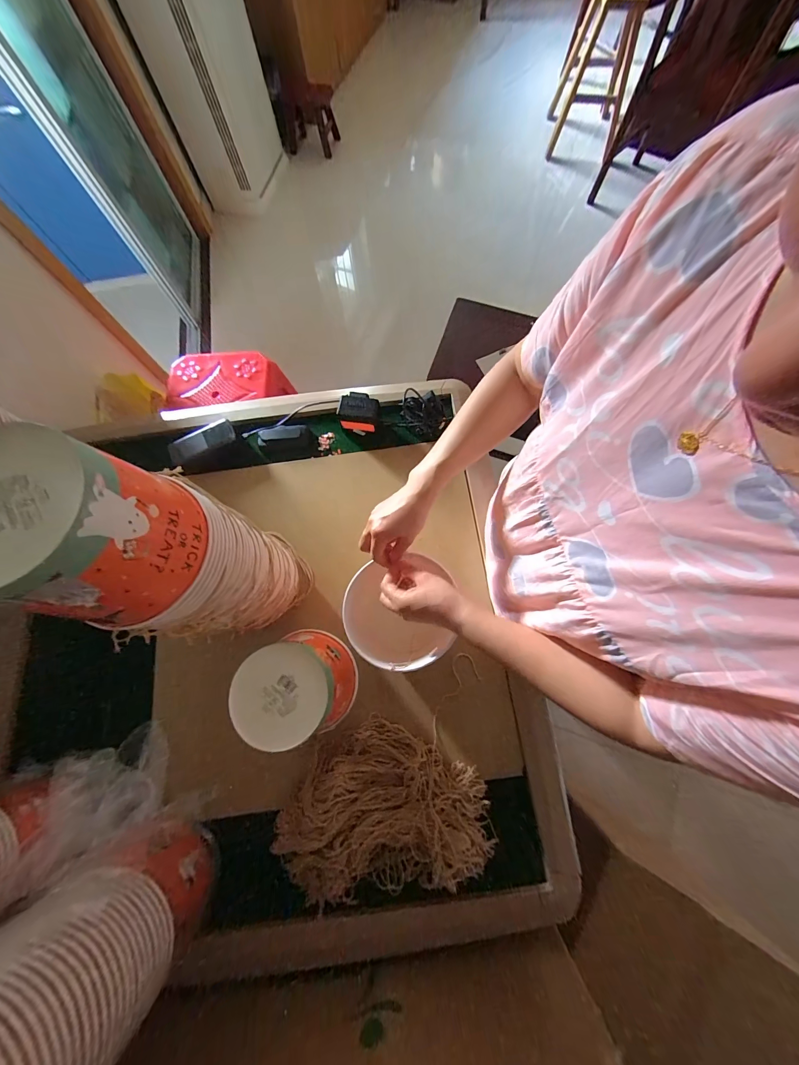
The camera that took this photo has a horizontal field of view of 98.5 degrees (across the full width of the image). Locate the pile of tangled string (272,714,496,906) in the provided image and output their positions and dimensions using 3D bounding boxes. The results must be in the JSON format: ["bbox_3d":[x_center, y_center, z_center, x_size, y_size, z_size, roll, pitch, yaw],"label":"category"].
[{"bbox_3d":[-0.025,0.396,0.502,0.305,0.048,0.212,-9,73,0],"label":"pile of tangled string"}]

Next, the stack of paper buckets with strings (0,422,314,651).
[{"bbox_3d":[-0.258,0.035,0.429,0.139,0.395,0.148,28,77,10],"label":"stack of paper buckets with strings"}]

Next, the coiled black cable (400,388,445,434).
[{"bbox_3d":[0.046,-0.234,0.666,0.080,0.042,0.068,2,74,3],"label":"coiled black cable"}]

